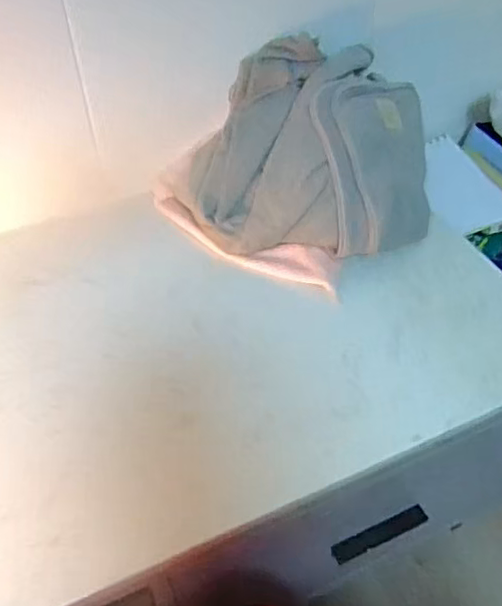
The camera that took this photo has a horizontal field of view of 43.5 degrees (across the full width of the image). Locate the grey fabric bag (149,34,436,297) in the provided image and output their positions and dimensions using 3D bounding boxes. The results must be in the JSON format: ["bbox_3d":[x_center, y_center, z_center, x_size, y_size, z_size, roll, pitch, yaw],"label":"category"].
[{"bbox_3d":[0.074,-0.178,0.779,0.298,0.179,0.266,-30,53,-24],"label":"grey fabric bag"}]

